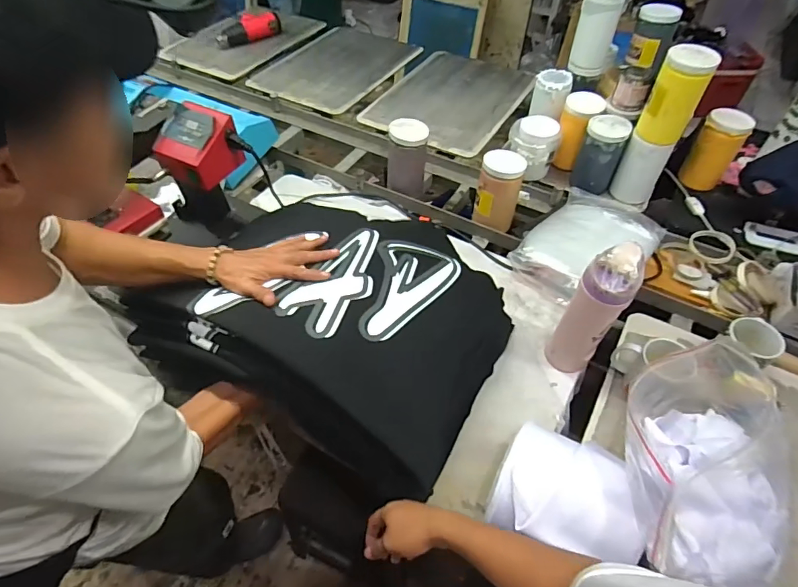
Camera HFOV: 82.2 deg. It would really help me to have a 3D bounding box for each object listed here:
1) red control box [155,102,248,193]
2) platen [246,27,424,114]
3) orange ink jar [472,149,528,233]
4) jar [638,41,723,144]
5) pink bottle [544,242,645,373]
[{"bbox_3d":[-0.389,-0.278,0.872,0.129,0.098,0.123,21,55,17],"label":"red control box"},{"bbox_3d":[-0.218,-0.814,1.628,0.411,0.026,0.539,29,58,22],"label":"platen"},{"bbox_3d":[0.225,-0.230,1.044,0.093,0.165,0.085,-1,52,1],"label":"orange ink jar"},{"bbox_3d":[0.575,-0.412,0.951,0.086,0.178,0.081,21,55,17],"label":"jar"},{"bbox_3d":[0.317,0.036,0.760,0.078,0.279,0.066,34,60,25],"label":"pink bottle"}]

